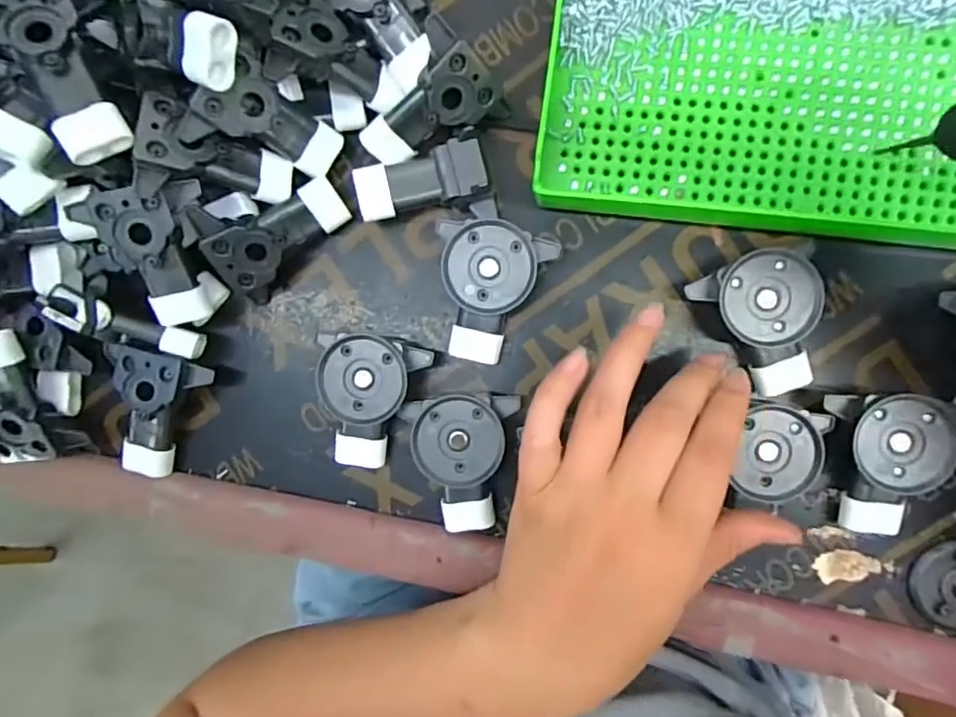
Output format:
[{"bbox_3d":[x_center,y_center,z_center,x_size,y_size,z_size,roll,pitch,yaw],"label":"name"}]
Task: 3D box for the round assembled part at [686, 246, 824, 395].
[{"bbox_3d":[0.135,-0.019,0.265,0.045,0.029,0.066,-38,91,9],"label":"round assembled part"}]

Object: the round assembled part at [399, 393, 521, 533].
[{"bbox_3d":[-0.007,0.050,0.280,0.050,0.027,0.068,1,97,6],"label":"round assembled part"}]

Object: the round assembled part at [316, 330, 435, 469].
[{"bbox_3d":[-0.051,0.021,0.285,0.051,0.029,0.066,2,97,6],"label":"round assembled part"}]

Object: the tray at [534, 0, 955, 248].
[{"bbox_3d":[0.149,-0.136,0.263,0.230,0.031,0.157,6,97,6],"label":"tray"}]

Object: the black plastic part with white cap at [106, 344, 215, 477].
[{"bbox_3d":[-0.163,0.029,0.296,0.046,0.029,0.066,11,98,5],"label":"black plastic part with white cap"}]

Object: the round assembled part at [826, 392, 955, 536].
[{"bbox_3d":[0.181,0.047,0.261,0.051,0.024,0.066,16,98,4],"label":"round assembled part"}]

